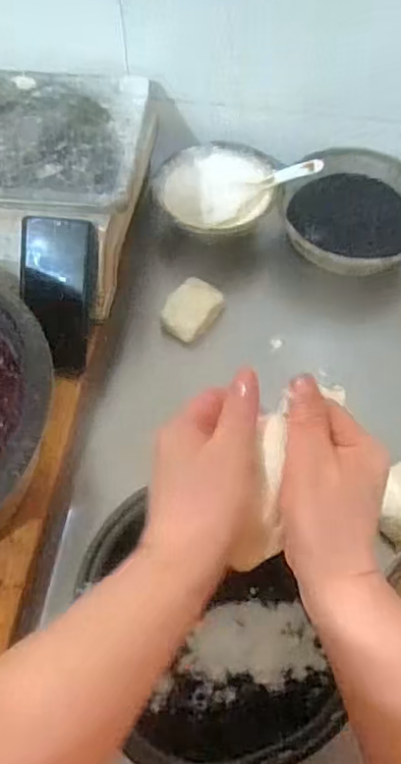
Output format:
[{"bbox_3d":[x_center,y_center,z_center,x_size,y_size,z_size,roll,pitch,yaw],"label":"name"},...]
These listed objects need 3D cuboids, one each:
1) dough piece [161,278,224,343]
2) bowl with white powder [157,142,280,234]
[{"bbox_3d":[-0.011,-0.085,0.698,0.049,0.025,0.073,32,65,17],"label":"dough piece"},{"bbox_3d":[0.023,-0.238,0.751,0.143,0.046,0.132,-10,61,-6],"label":"bowl with white powder"}]

